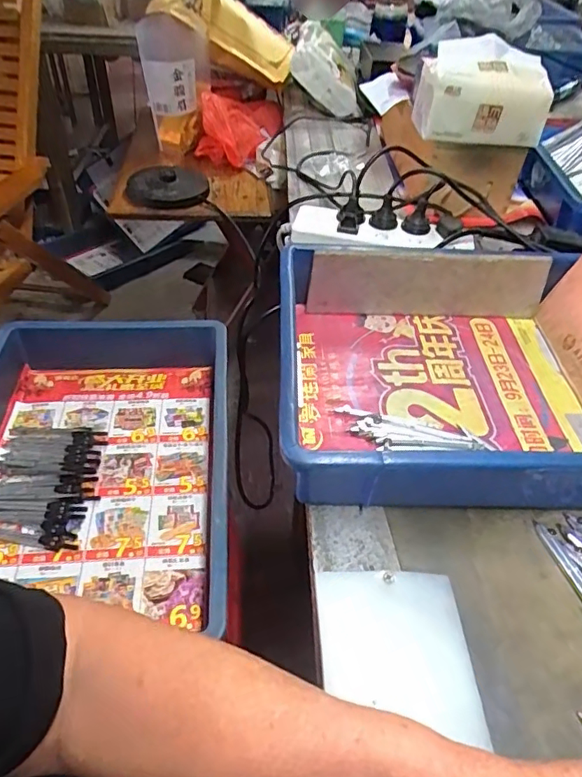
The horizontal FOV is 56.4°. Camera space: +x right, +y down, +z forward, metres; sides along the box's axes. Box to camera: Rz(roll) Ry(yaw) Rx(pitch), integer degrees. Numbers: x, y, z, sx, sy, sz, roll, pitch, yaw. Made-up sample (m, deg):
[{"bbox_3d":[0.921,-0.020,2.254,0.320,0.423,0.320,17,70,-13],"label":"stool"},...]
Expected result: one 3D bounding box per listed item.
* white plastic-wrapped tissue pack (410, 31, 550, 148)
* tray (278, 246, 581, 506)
[{"bbox_3d":[0.242,-0.375,0.692,0.151,0.099,0.080,-1,45,-7],"label":"white plastic-wrapped tissue pack"},{"bbox_3d":[0.206,-0.021,0.489,0.429,0.083,0.272,3,45,-3],"label":"tray"}]

